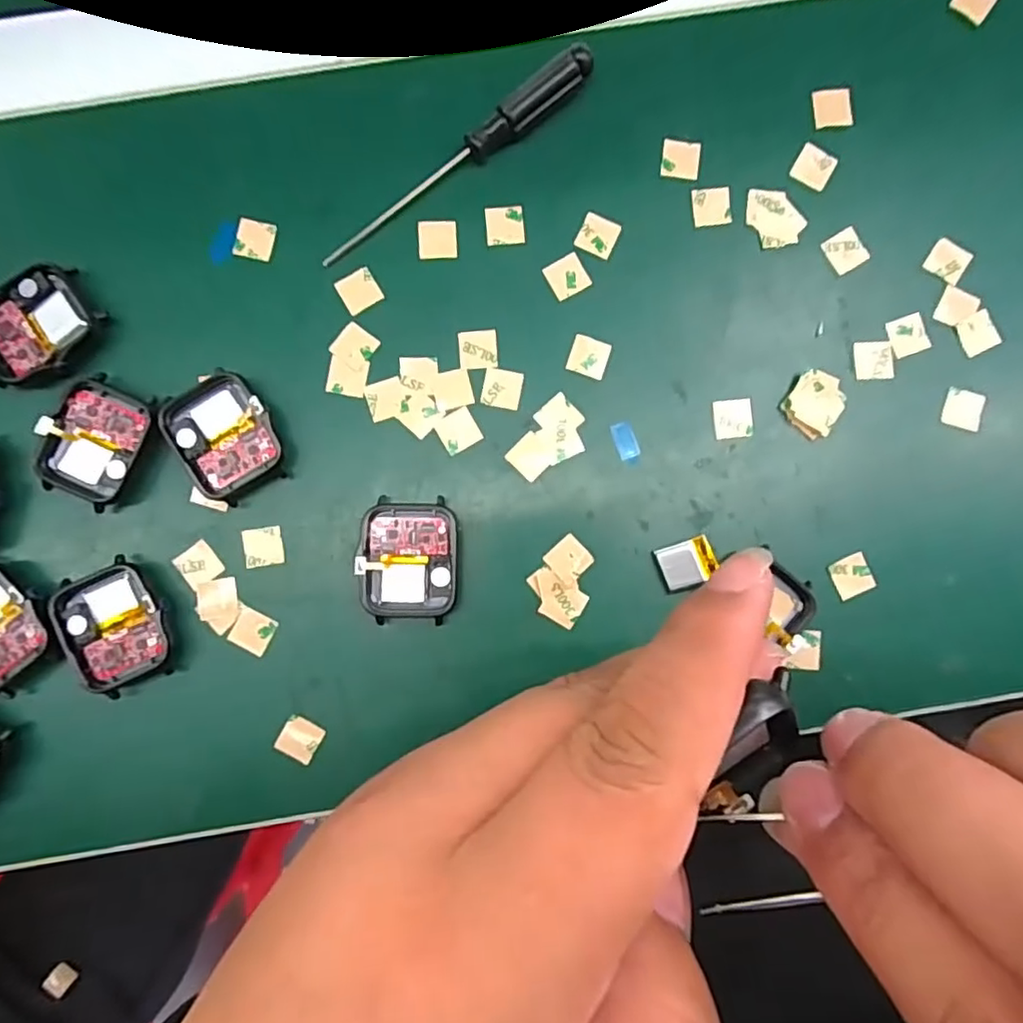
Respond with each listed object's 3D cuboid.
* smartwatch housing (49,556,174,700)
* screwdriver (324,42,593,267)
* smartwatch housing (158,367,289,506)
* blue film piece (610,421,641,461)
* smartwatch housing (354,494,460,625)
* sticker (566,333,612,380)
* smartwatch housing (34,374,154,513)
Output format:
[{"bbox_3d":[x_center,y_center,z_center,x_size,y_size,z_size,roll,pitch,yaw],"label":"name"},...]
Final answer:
[{"bbox_3d":[-0.152,0.045,0.242,0.038,0.011,0.046,-23,88,-2],"label":"smartwatch housing"},{"bbox_3d":[-0.021,-0.140,0.249,0.130,0.013,0.013,-39,89,-3],"label":"screwdriver"},{"bbox_3d":[-0.112,-0.030,0.245,0.038,0.012,0.048,-32,89,-2],"label":"smartwatch housing"},{"bbox_3d":[0.046,-0.029,0.251,0.009,0.004,0.015,-20,88,-2],"label":"blue film piece"},{"bbox_3d":[-0.040,0.019,0.245,0.037,0.011,0.046,1,88,-1],"label":"smartwatch housing"},{"bbox_3d":[0.032,-0.063,0.254,0.016,0.004,0.016,19,87,0],"label":"sticker"},{"bbox_3d":[-0.162,-0.027,0.243,0.036,0.010,0.046,22,87,0],"label":"smartwatch housing"}]

